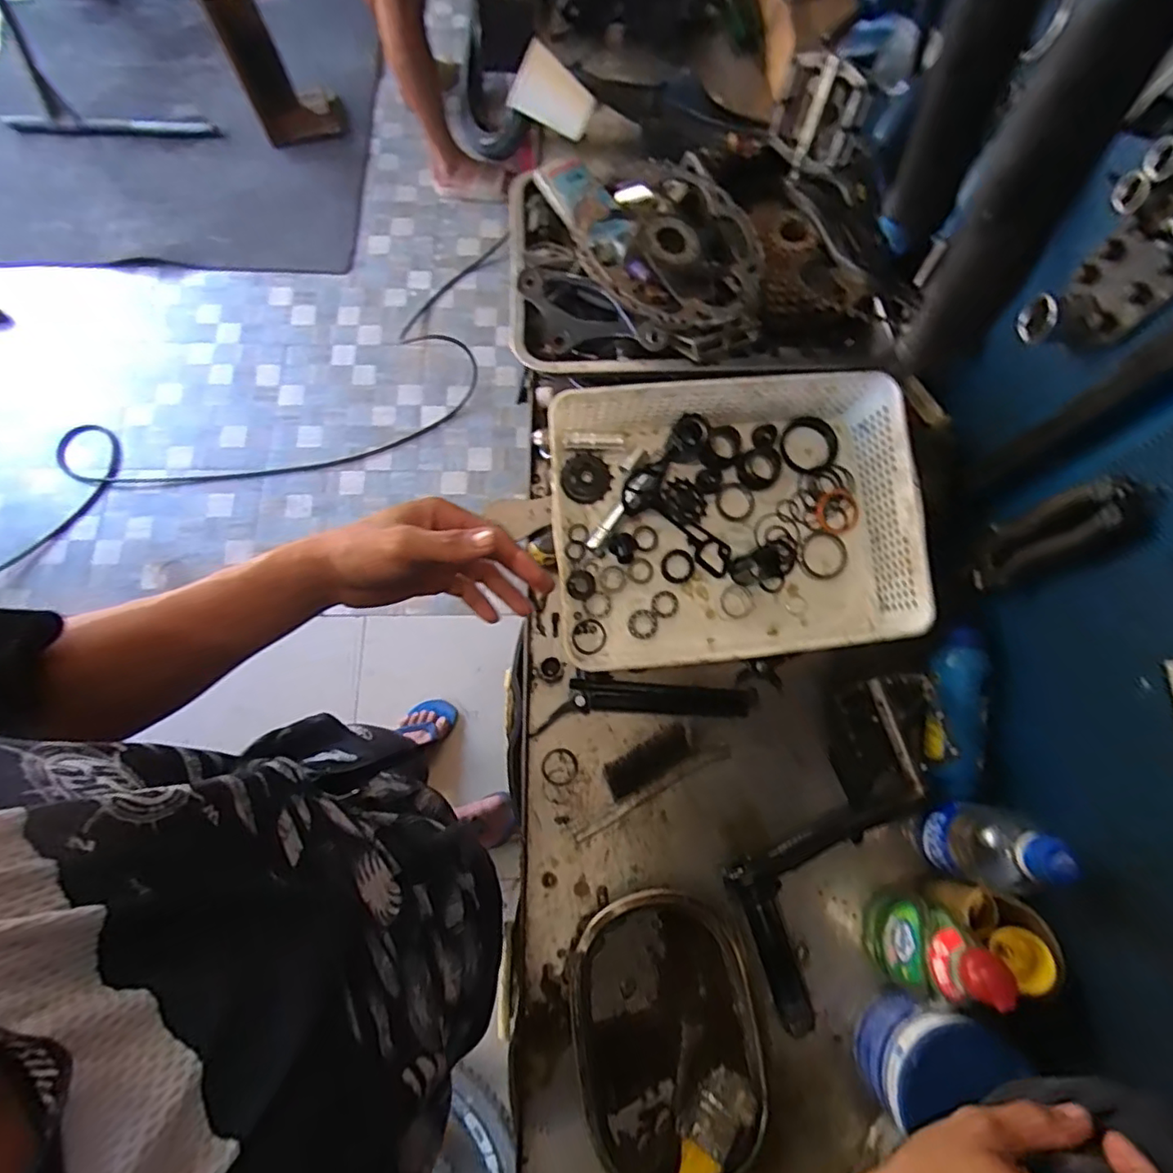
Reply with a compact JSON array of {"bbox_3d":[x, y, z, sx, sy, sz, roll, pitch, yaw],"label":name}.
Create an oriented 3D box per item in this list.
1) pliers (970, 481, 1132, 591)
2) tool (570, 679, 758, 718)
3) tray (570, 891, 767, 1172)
[{"bbox_3d":[0.361,-0.038,0.468,0.014,0.152,0.051,-4,74,-2],"label":"pliers"},{"bbox_3d":[0.078,0.112,0.589,0.180,0.031,0.032,2,78,0],"label":"tool"},{"bbox_3d":[0.069,0.378,0.504,0.154,0.036,0.218,-7,74,-4],"label":"tray"}]

